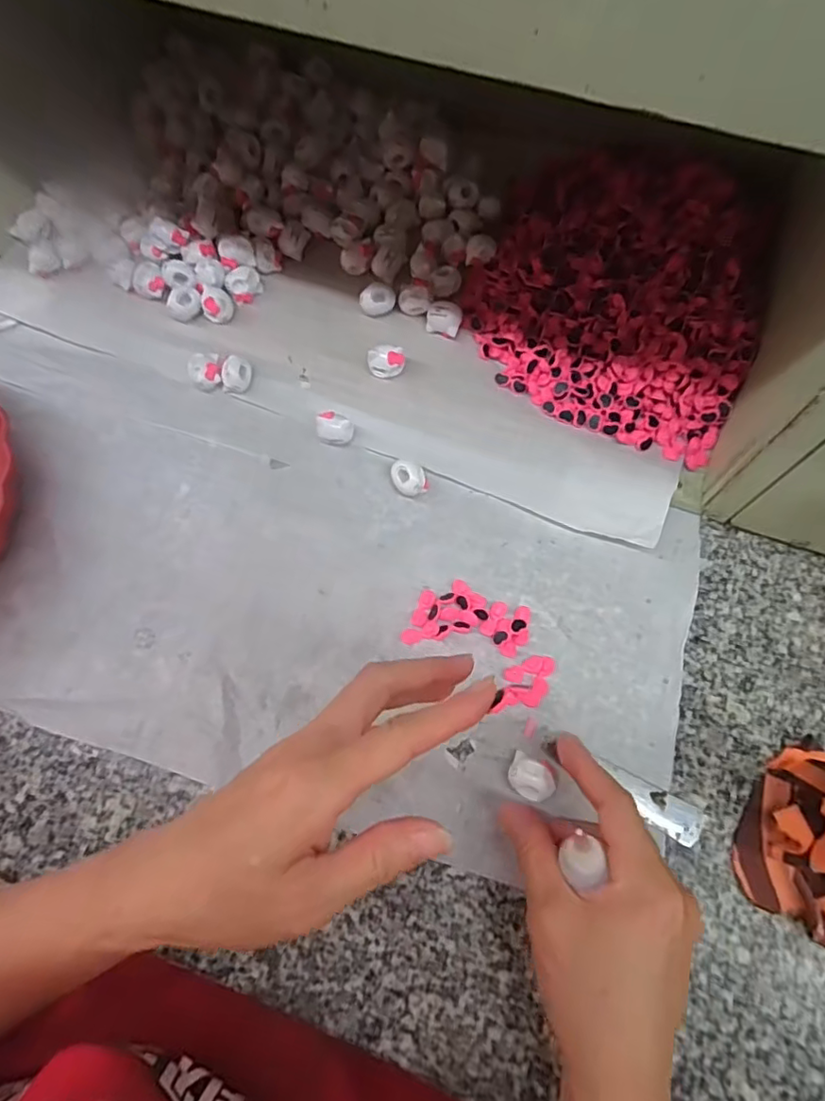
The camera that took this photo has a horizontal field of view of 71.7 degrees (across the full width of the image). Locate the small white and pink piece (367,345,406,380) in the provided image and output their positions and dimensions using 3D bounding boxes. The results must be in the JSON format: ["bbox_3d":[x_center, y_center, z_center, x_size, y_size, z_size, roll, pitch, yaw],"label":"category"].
[{"bbox_3d":[-0.018,-0.132,0.404,0.024,0.022,0.016,15,71,5],"label":"small white and pink piece"}]

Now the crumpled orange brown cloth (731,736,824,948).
[{"bbox_3d":[0.225,0.154,0.292,0.080,0.053,0.092,35,74,12],"label":"crumpled orange brown cloth"}]

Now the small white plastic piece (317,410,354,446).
[{"bbox_3d":[-0.054,-0.085,0.401,0.024,0.019,0.018,4,70,1],"label":"small white plastic piece"}]

